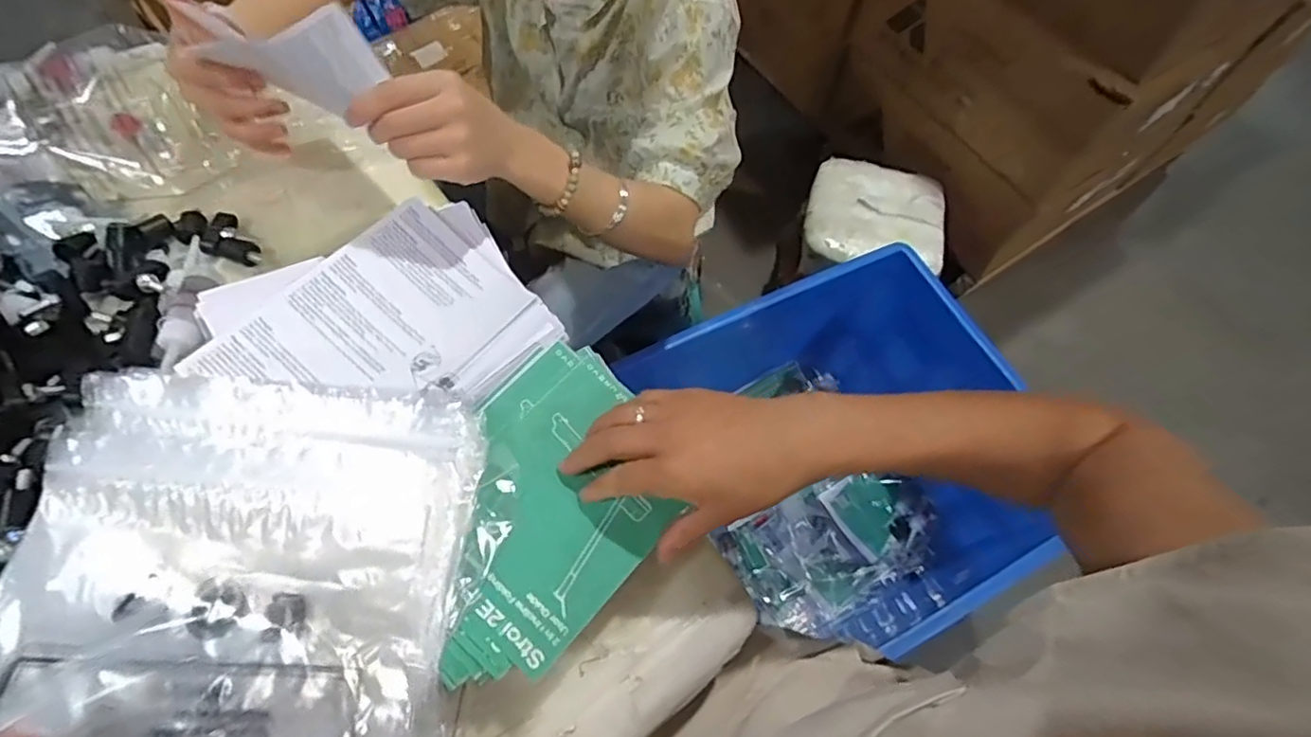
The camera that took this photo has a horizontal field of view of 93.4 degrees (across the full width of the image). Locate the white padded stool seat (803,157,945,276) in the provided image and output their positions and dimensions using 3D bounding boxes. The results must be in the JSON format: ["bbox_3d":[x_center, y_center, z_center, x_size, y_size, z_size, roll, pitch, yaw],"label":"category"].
[{"bbox_3d":[0.414,-0.290,1.159,0.253,0.051,0.226,9,63,1],"label":"white padded stool seat"}]

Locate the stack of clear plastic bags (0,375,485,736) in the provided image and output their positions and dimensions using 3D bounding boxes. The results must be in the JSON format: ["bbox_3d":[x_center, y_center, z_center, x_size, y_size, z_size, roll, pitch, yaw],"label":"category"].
[{"bbox_3d":[-0.255,0.181,0.347,0.255,0.046,0.362,12,77,-2],"label":"stack of clear plastic bags"}]

